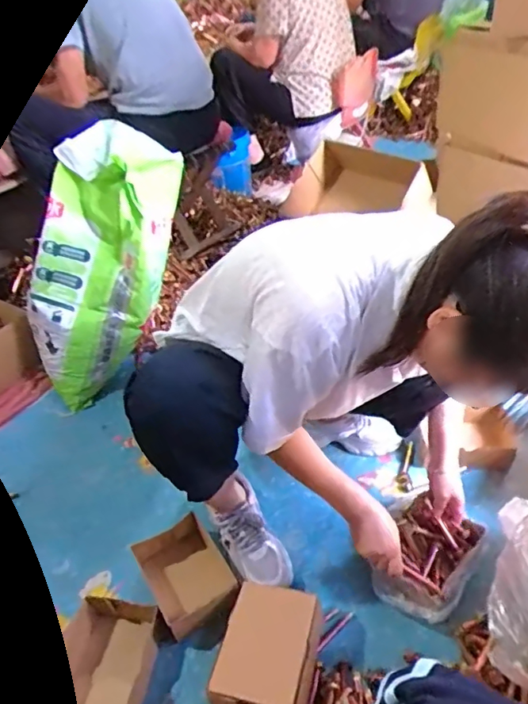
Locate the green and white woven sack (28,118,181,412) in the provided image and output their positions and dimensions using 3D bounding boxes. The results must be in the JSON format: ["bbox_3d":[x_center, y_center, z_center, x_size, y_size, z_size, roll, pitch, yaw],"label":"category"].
[{"bbox_3d":[-0.404,-0.201,1.285,0.235,0.667,0.271,25,14,32],"label":"green and white woven sack"}]

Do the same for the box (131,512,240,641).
[{"bbox_3d":[-0.132,0.400,0.921,0.135,0.069,0.188,-25,43,-22],"label":"box"}]

